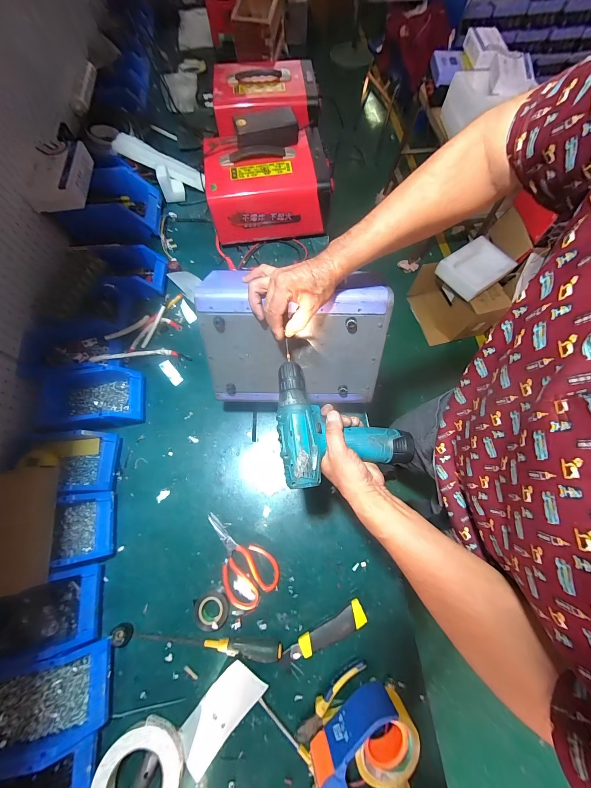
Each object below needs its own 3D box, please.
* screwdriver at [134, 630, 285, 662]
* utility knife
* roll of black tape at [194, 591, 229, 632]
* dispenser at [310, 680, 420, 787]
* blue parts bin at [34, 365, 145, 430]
[{"bbox_3d":[-0.152,0.423,0.482,0.255,0.022,0.023,4,70,1],"label":"screwdriver"},{"bbox_3d":[0.058,0.419,0.503,0.140,0.021,0.036,-24,72,-9],"label":"utility knife"},{"bbox_3d":[-0.150,0.385,0.506,0.059,0.013,0.057,0,70,0],"label":"roll of black tape"},{"bbox_3d":[0.103,0.526,0.433,0.157,0.076,0.104,-15,71,-6],"label":"dispenser"},{"bbox_3d":[-0.437,0.014,0.617,0.204,0.078,0.127,-8,70,-3],"label":"blue parts bin"}]

